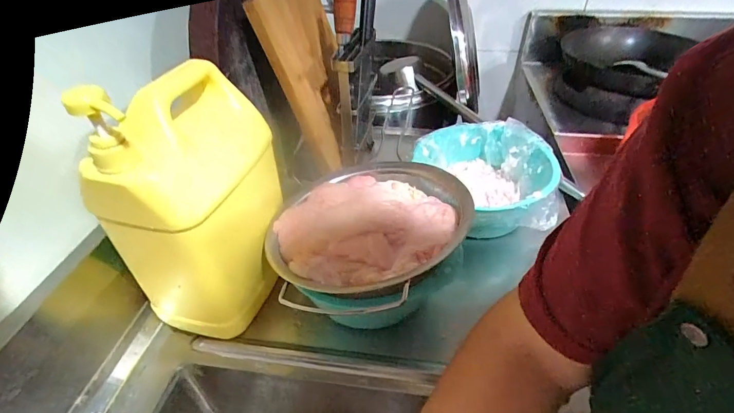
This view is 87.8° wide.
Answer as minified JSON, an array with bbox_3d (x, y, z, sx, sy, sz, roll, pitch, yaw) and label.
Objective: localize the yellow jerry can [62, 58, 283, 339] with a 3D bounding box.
[{"bbox_3d":[-0.188,-0.001,0.438,0.133,0.304,0.173,3,41,4],"label":"yellow jerry can"}]

